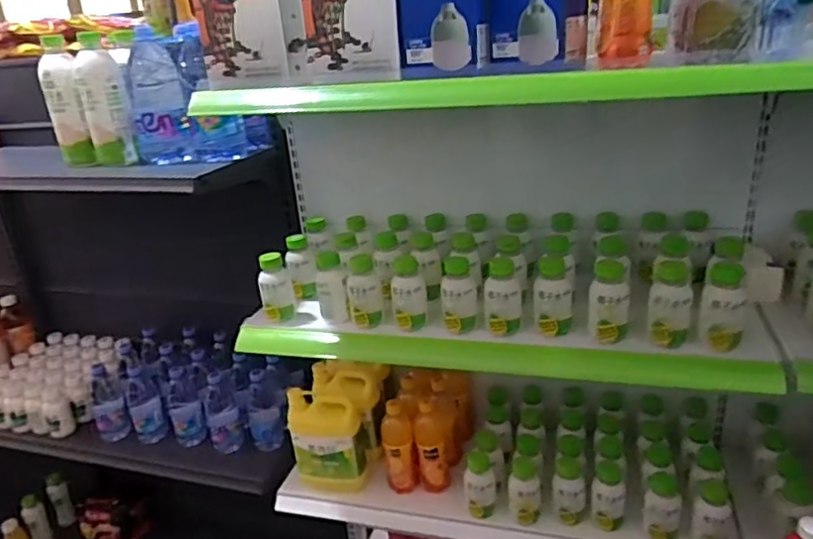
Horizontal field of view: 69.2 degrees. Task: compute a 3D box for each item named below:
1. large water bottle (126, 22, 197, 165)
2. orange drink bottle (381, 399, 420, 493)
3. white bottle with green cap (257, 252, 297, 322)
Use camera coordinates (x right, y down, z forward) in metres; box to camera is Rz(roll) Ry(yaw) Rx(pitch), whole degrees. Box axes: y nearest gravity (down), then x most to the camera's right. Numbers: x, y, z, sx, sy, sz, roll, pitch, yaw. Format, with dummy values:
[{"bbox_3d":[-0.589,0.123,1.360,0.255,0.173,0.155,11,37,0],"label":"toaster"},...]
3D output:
[{"bbox_3d":[-0.478,-0.322,1.126,0.091,0.233,0.082,-17,26,-26],"label":"large water bottle"},{"bbox_3d":[-0.017,0.359,1.213,0.069,0.185,0.076,-8,23,-8],"label":"orange drink bottle"},{"bbox_3d":[-0.242,0.031,1.096,0.063,0.117,0.055,-9,23,-11],"label":"white bottle with green cap"}]

